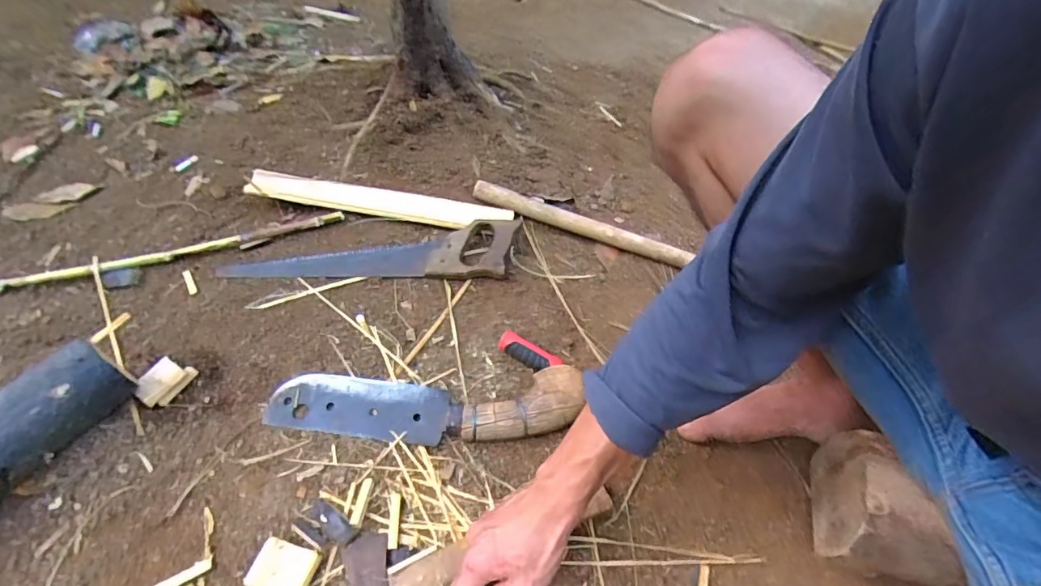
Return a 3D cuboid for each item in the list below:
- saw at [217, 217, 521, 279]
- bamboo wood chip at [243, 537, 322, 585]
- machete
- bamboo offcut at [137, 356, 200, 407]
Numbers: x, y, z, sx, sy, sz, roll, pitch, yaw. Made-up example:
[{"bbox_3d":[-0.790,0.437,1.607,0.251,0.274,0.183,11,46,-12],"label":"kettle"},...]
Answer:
[{"bbox_3d":[-0.212,-0.064,0.733,0.406,0.051,0.086,2,48,-5],"label":"saw"},{"bbox_3d":[-0.231,0.271,0.499,0.057,0.021,0.046,15,48,8],"label":"bamboo wood chip"},{"bbox_3d":[-0.114,0.130,0.602,0.363,0.052,0.080,3,48,-4],"label":"machete"},{"bbox_3d":[-0.431,0.106,0.617,0.046,0.019,0.059,27,51,18],"label":"bamboo offcut"}]

